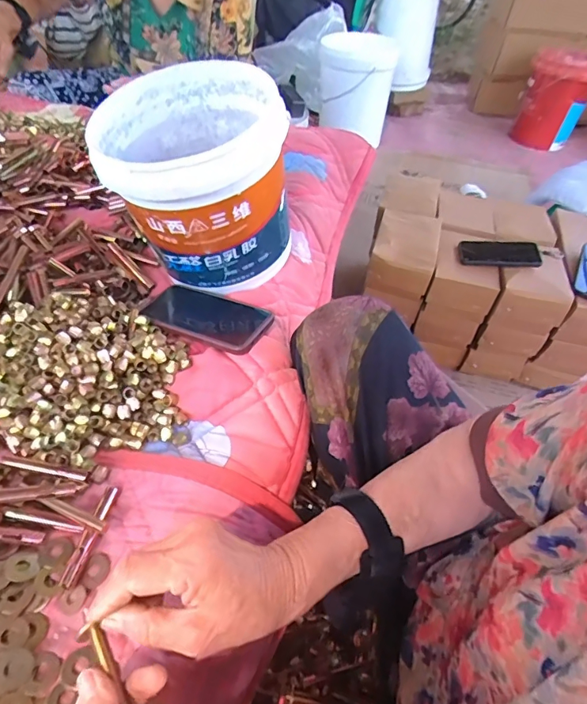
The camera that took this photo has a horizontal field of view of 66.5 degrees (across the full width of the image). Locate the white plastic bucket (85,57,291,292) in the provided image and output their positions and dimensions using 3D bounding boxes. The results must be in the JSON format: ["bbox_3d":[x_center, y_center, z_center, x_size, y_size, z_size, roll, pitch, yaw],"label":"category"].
[{"bbox_3d":[-0.119,-0.208,0.544,0.205,0.182,0.221,-12,51,-14],"label":"white plastic bucket"}]

